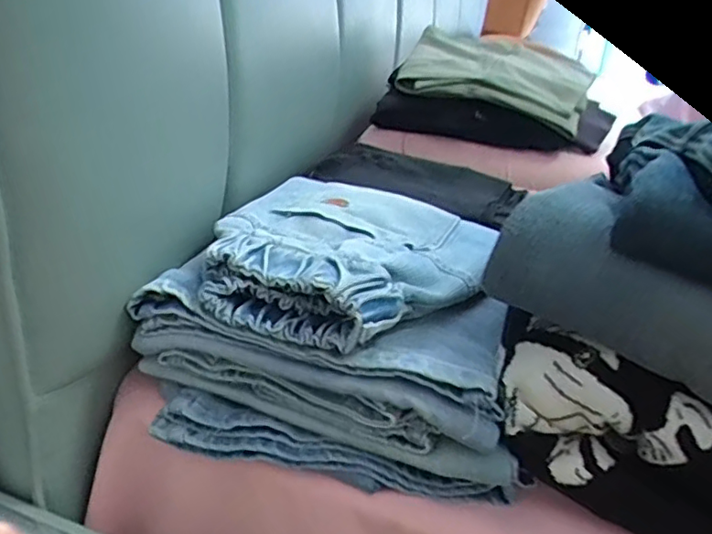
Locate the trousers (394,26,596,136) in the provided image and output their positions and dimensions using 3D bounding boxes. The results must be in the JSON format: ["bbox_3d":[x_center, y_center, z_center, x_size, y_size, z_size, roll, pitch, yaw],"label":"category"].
[{"bbox_3d":[0.176,-0.242,0.782,0.220,0.058,0.223,12,28,9],"label":"trousers"}]

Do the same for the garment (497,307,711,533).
[{"bbox_3d":[0.180,0.115,0.347,0.227,0.100,0.041,32,34,16],"label":"garment"}]

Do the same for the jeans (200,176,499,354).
[{"bbox_3d":[-0.003,-0.026,0.465,0.183,0.038,0.251,12,28,10],"label":"jeans"}]

